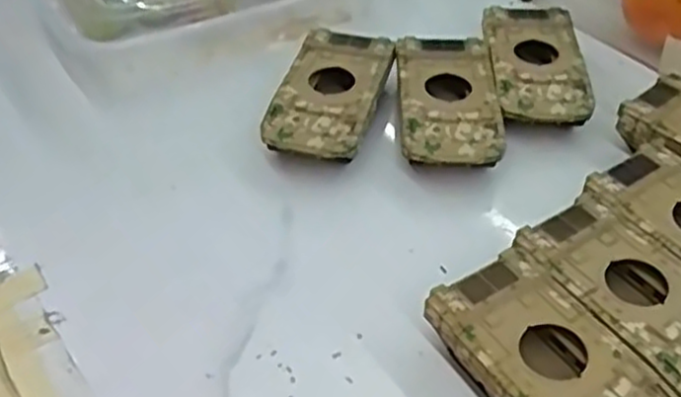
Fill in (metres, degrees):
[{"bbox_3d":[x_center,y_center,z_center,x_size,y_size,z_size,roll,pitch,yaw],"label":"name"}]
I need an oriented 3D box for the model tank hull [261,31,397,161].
[{"bbox_3d":[-0.005,-0.051,0.401,0.050,0.026,0.093,11,46,11],"label":"model tank hull"}]

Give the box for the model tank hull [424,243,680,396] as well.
[{"bbox_3d":[0.078,0.066,0.281,0.053,0.025,0.096,-25,50,-22],"label":"model tank hull"}]

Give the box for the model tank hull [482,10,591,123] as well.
[{"bbox_3d":[0.108,-0.071,0.420,0.050,0.023,0.091,0,45,1],"label":"model tank hull"}]

